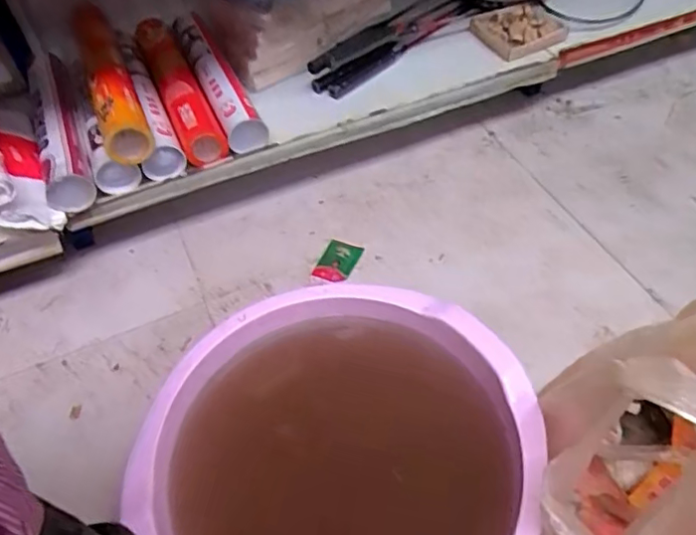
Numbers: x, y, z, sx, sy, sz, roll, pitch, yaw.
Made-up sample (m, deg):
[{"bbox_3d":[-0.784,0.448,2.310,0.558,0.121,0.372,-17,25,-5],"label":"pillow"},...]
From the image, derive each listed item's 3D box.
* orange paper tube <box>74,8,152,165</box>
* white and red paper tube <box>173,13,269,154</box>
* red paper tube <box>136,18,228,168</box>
[{"bbox_3d":[-0.358,-0.279,0.869,0.068,0.076,0.314,-20,51,-12],"label":"orange paper tube"},{"bbox_3d":[-0.213,-0.305,0.933,0.061,0.052,0.296,-23,64,-14],"label":"white and red paper tube"},{"bbox_3d":[-0.282,-0.296,0.947,0.065,0.066,0.347,-22,52,-14],"label":"red paper tube"}]

